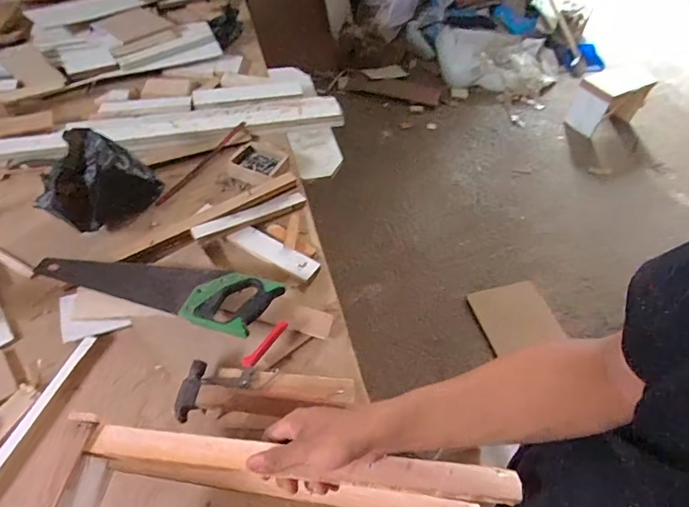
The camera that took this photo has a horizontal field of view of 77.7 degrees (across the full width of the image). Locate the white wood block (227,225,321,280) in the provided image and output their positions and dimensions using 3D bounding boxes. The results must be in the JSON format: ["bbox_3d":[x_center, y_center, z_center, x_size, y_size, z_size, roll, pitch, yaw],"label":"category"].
[{"bbox_3d":[-0.139,-0.004,0.858,0.187,0.015,0.049,24,54,16],"label":"white wood block"}]

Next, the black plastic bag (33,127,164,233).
[{"bbox_3d":[-0.483,-0.145,0.853,0.143,0.124,0.191,8,51,3],"label":"black plastic bag"}]

